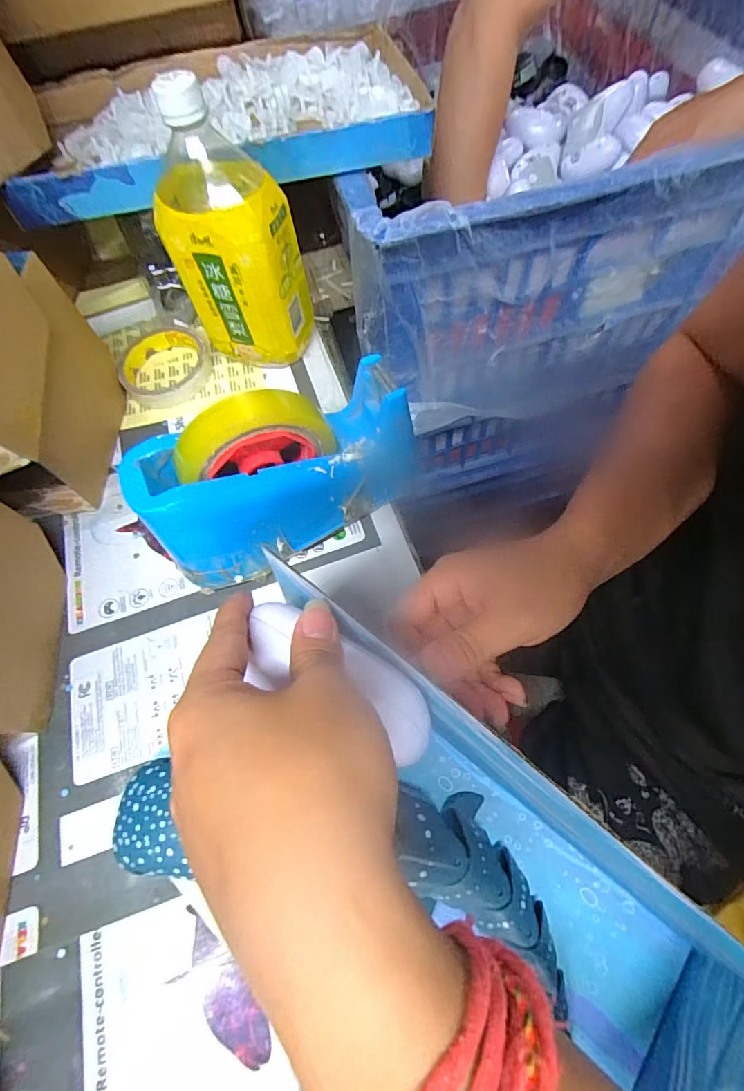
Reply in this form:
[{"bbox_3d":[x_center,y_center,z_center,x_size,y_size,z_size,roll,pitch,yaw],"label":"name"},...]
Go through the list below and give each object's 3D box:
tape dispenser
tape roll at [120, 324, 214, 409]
[{"bbox_3d":[-0.062,-0.050,0.317,0.190,0.130,0.069,-26,66,-8],"label":"tape dispenser"},{"bbox_3d":[-0.206,-0.181,0.443,0.089,0.024,0.089,-20,66,-6],"label":"tape roll"}]

